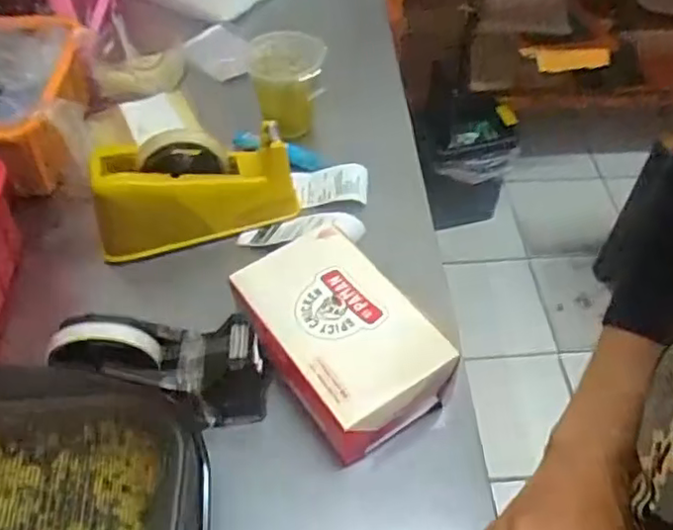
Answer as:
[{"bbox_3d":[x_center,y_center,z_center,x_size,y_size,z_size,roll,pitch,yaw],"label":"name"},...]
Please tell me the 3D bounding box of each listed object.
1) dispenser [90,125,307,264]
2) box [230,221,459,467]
[{"bbox_3d":[-0.140,-0.076,0.636,0.192,0.091,0.073,-11,51,-8],"label":"dispenser"},{"bbox_3d":[0.001,0.058,0.531,0.117,0.056,0.187,-29,56,-21],"label":"box"}]

